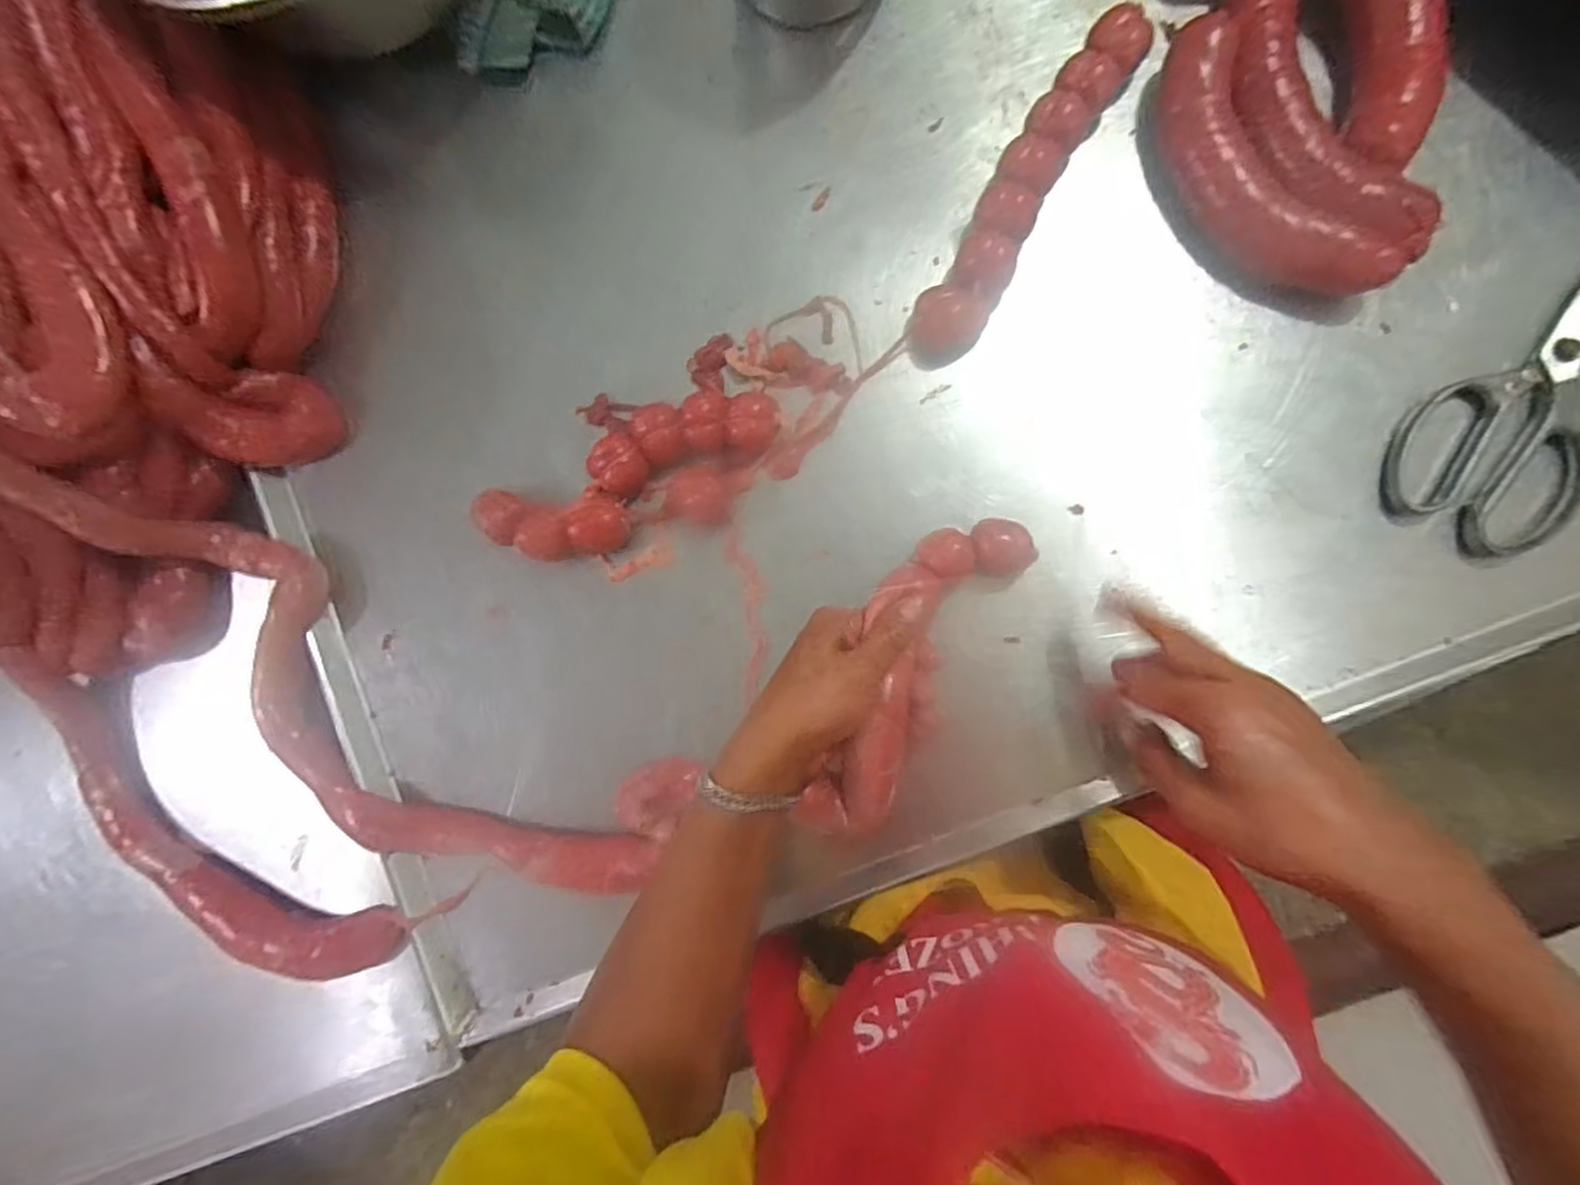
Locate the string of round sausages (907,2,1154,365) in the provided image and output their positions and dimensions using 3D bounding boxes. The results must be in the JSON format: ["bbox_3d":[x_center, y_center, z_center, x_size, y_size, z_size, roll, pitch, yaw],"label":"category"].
[{"bbox_3d":[0.149,-0.255,0.436,0.042,0.034,0.234,31,91,7],"label":"string of round sausages"}]

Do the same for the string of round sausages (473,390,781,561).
[{"bbox_3d":[-0.102,-0.071,0.454,0.201,0.031,0.074,-24,85,5],"label":"string of round sausages"}]

